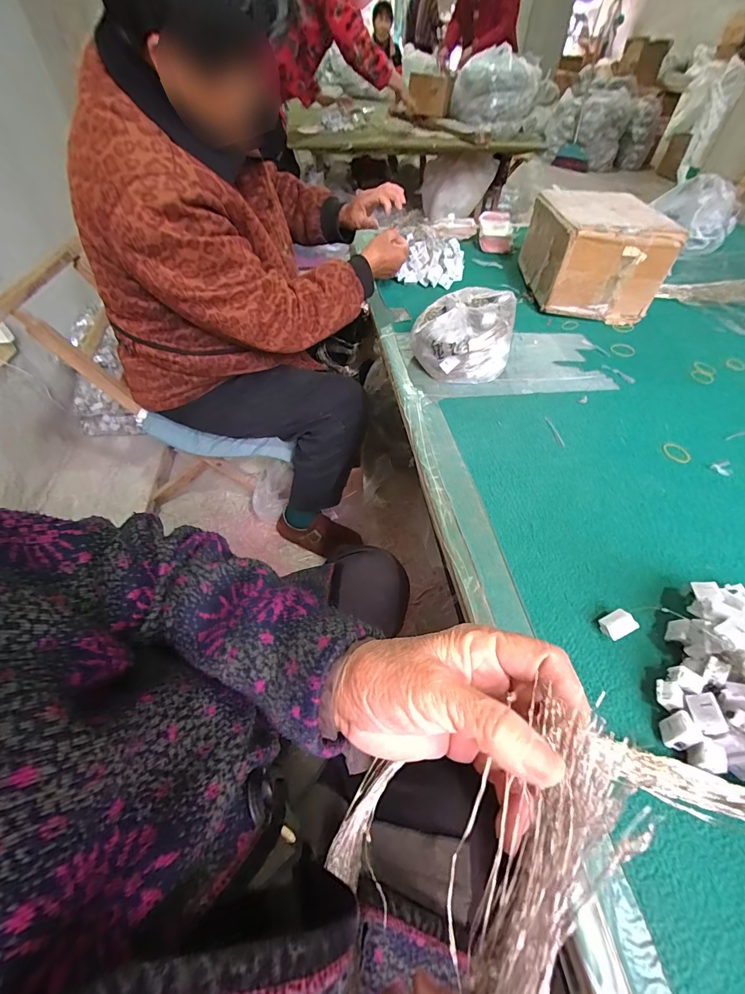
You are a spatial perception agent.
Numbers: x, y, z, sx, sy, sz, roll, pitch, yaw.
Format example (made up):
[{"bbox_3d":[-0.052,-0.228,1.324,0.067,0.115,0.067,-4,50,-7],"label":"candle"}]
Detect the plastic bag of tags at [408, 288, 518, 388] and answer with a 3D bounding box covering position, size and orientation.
[{"bbox_3d":[0.145,-0.260,0.632,0.158,0.100,0.127,5,51,2],"label":"plastic bag of tags"}]

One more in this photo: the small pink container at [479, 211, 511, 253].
[{"bbox_3d":[0.307,-0.663,0.983,0.087,0.056,0.137,7,51,4],"label":"small pink container"}]

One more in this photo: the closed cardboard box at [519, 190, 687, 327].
[{"bbox_3d":[0.432,-0.482,0.782,0.196,0.161,0.242,1,51,-1],"label":"closed cardboard box"}]

